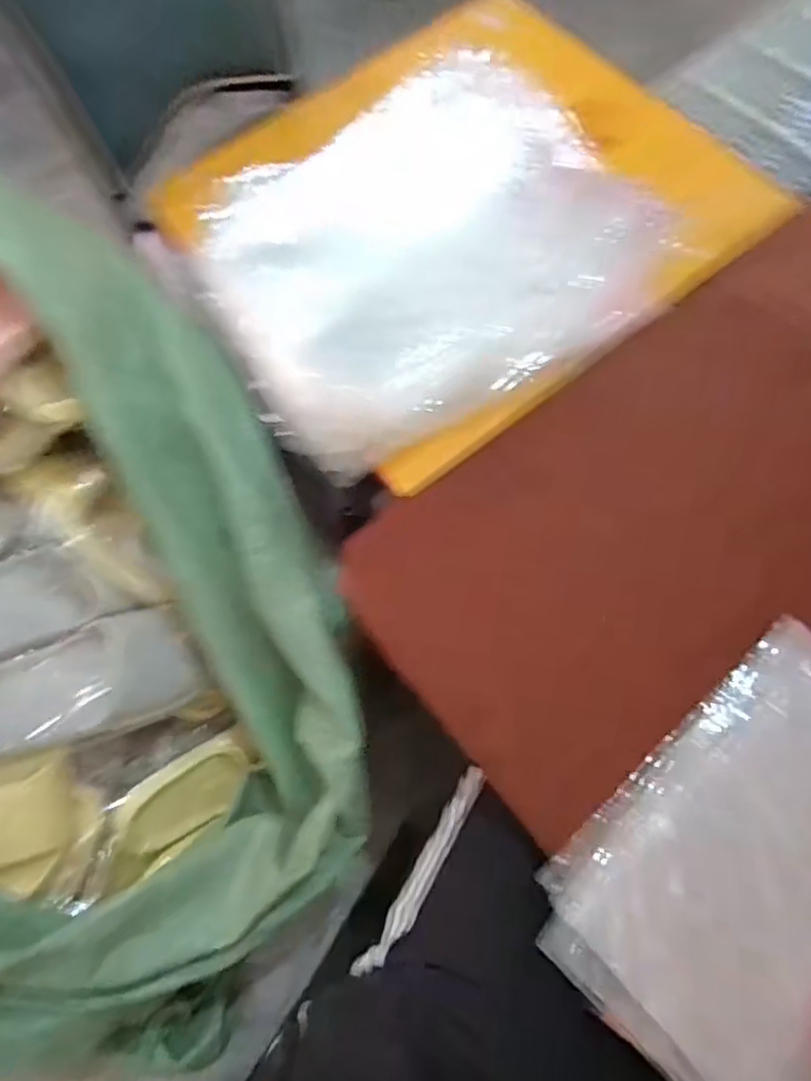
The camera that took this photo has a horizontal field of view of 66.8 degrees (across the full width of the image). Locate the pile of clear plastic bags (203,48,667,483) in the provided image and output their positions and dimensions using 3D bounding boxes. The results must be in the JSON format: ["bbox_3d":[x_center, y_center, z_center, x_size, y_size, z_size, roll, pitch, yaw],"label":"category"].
[{"bbox_3d":[0.015,-0.319,0.649,0.453,0.071,0.360,-28,71,-7],"label":"pile of clear plastic bags"}]

